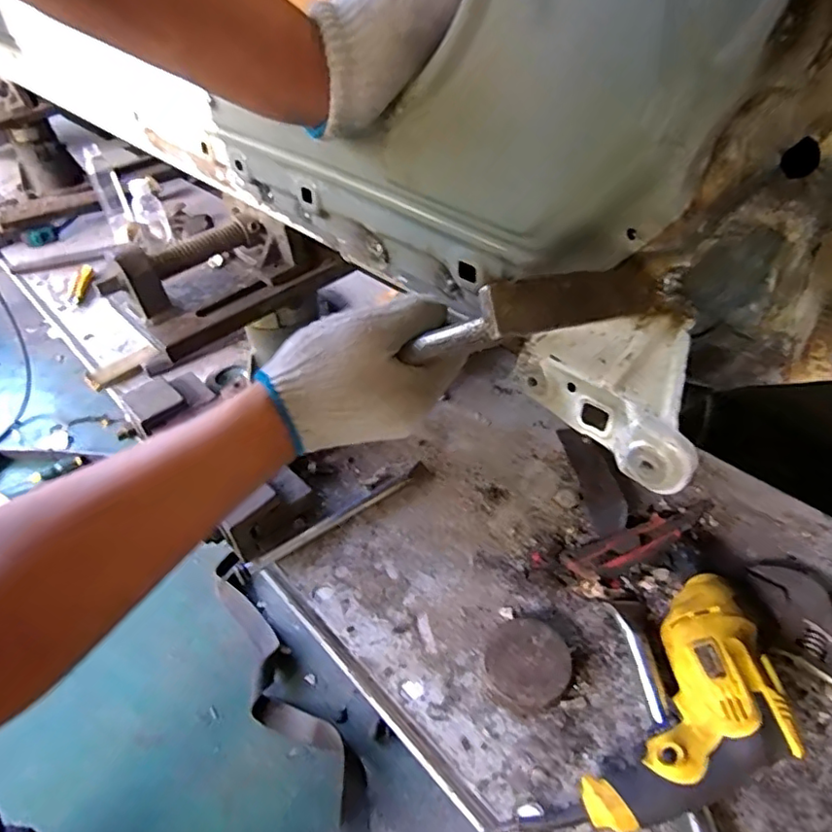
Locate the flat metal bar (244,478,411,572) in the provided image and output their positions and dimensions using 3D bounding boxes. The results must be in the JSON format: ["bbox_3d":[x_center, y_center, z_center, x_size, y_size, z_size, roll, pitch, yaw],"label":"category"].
[{"bbox_3d":[-0.104,0.128,0.722,0.217,0.008,0.017,-27,47,-23],"label":"flat metal bar"}]

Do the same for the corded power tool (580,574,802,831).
[{"bbox_3d":[0.245,0.251,0.499,0.117,0.082,0.243,26,50,29],"label":"corded power tool"}]

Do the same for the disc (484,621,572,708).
[{"bbox_3d":[0.108,0.238,0.572,0.080,0.023,0.079,-2,42,2],"label":"disc"}]

